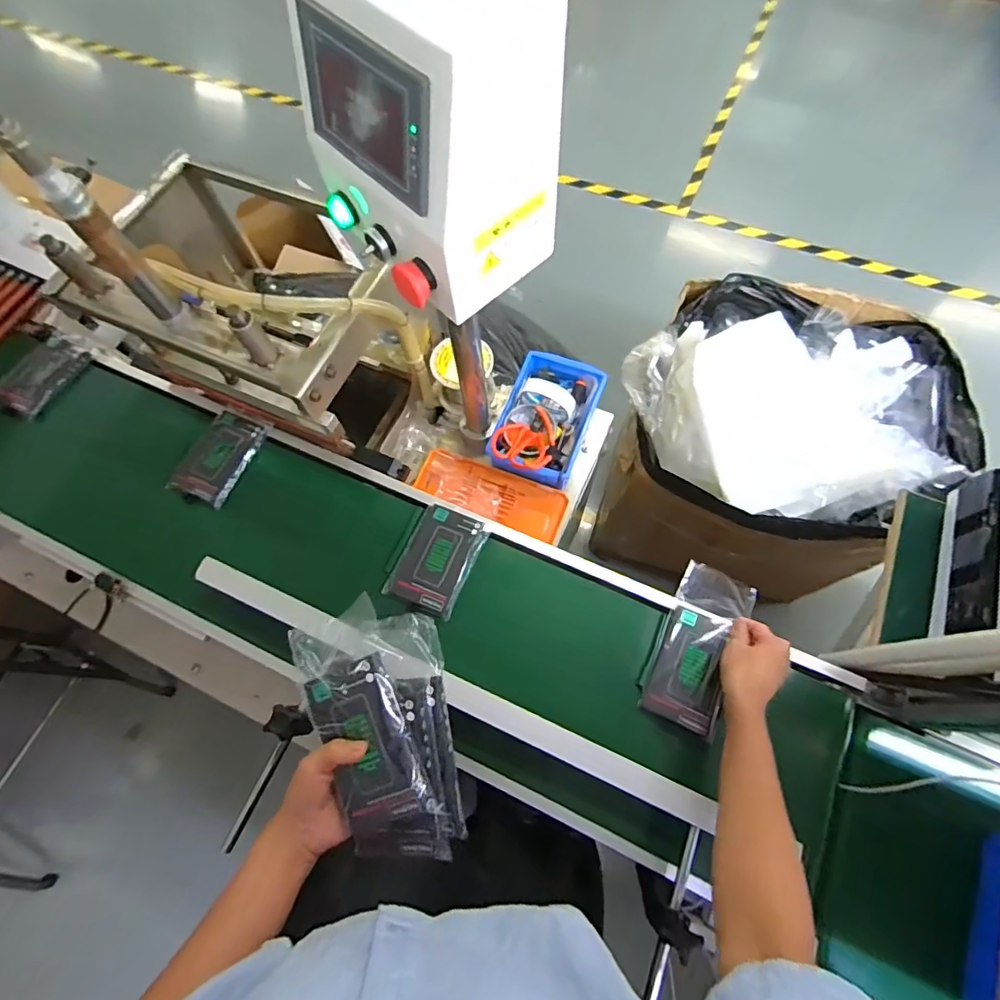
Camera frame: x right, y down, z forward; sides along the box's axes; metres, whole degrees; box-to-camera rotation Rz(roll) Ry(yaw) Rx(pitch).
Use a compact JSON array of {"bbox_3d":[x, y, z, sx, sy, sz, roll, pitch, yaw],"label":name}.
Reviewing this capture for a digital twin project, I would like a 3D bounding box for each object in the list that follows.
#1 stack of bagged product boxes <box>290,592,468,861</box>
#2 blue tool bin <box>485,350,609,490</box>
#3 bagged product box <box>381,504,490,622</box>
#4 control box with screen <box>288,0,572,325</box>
[{"bbox_3d":[-0.098,0.197,0.465,0.129,0.053,0.217,-21,69,-6],"label":"stack of bagged product boxes"},{"bbox_3d":[0.076,-0.128,0.845,0.140,0.069,0.224,20,71,10],"label":"blue tool bin"},{"bbox_3d":[-0.084,0.079,0.712,0.095,0.013,0.136,23,71,11],"label":"bagged product box"},{"bbox_3d":[-0.059,-0.288,0.415,0.151,0.188,0.177,-35,71,-11],"label":"control box with screen"}]

